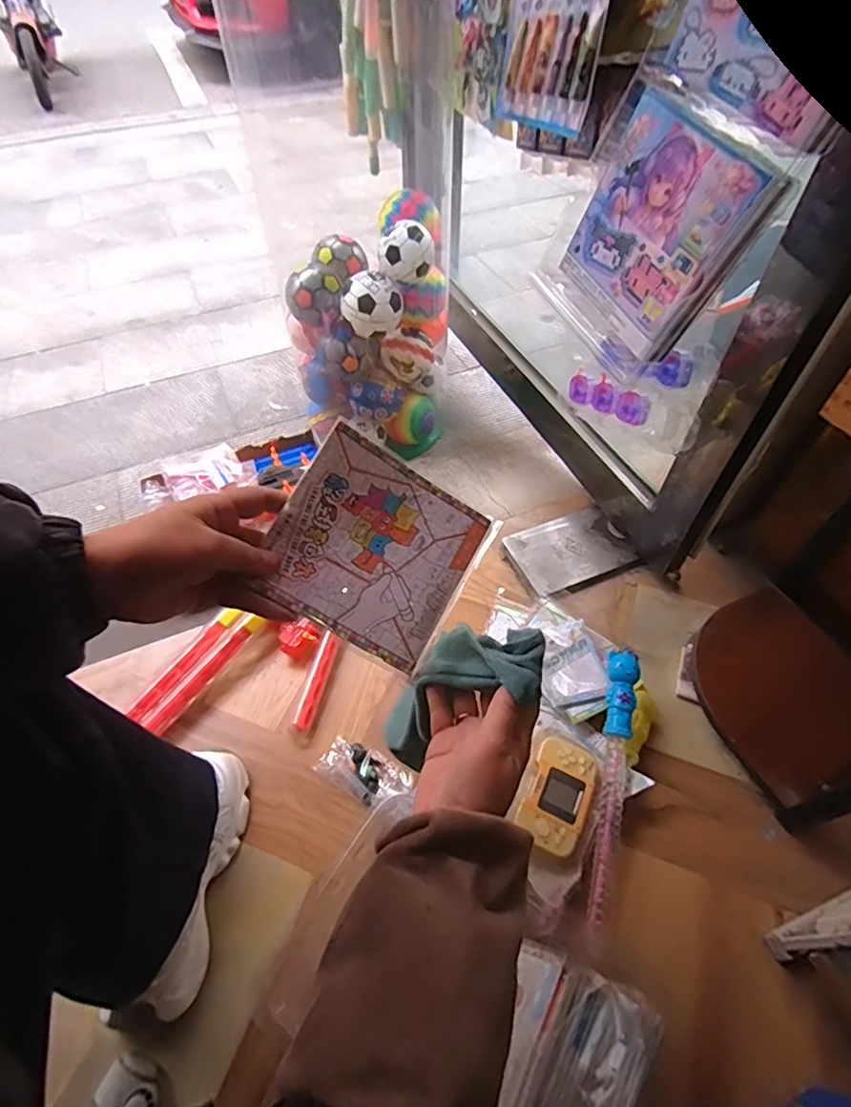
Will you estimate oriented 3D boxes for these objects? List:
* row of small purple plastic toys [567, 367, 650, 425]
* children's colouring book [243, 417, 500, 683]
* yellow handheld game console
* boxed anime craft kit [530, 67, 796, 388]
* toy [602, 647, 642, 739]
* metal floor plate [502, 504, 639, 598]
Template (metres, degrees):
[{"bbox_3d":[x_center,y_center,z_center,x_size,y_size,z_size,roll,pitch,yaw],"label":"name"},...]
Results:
[{"bbox_3d":[0.279,-0.240,0.830,0.024,0.047,0.181,-19,35,-14],"label":"row of small purple plastic toys"},{"bbox_3d":[-0.036,-0.004,0.409,0.147,0.008,0.138,33,78,-9],"label":"children's colouring book"},{"bbox_3d":[0.159,0.290,0.651,0.071,0.025,0.127,22,56,16],"label":"yellow handheld game console"},{"bbox_3d":[0.201,-0.291,0.510,0.024,0.200,0.192,-11,58,-28],"label":"boxed anime craft kit"},{"bbox_3d":[0.252,0.179,0.693,0.037,0.032,0.108,10,54,8],"label":"toy"},{"bbox_3d":[0.244,-0.007,0.924,0.187,0.019,0.136,-19,55,-14],"label":"metal floor plate"}]

